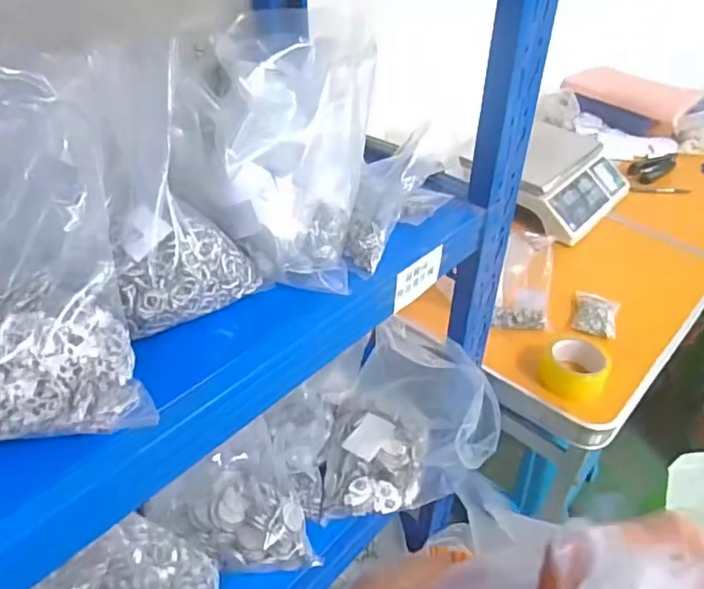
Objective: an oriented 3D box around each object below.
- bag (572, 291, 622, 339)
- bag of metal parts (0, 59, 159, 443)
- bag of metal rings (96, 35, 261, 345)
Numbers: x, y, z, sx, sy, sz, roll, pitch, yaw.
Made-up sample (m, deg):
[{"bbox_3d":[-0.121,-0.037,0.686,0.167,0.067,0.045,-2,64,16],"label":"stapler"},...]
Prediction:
[{"bbox_3d":[0.437,0.030,1.035,0.070,0.026,0.109,16,42,16],"label":"bag"},{"bbox_3d":[-0.245,-0.018,0.388,0.161,0.225,0.127,-11,41,-14],"label":"bag of metal parts"},{"bbox_3d":[-0.149,-0.097,0.516,0.107,0.098,0.247,-6,80,-9],"label":"bag of metal rings"}]

